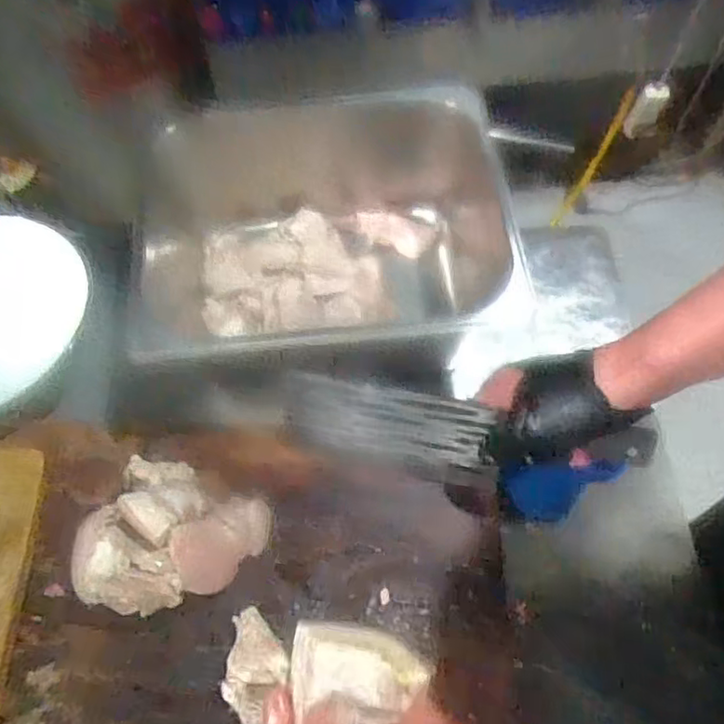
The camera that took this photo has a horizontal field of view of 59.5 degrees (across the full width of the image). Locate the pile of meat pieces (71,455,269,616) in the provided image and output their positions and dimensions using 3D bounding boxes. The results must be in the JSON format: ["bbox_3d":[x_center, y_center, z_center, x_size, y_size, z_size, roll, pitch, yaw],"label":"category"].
[{"bbox_3d":[-0.146,0.138,0.488,0.113,0.104,0.112,0,64,1],"label":"pile of meat pieces"}]

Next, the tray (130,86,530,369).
[{"bbox_3d":[-0.041,-0.144,0.701,0.407,0.087,0.252,-11,62,-6],"label":"tray"}]

